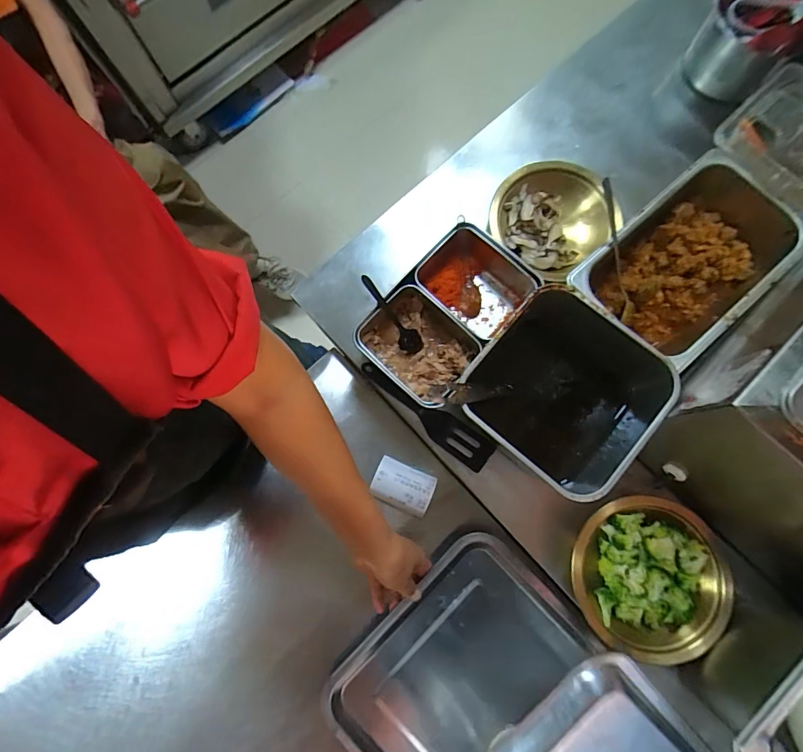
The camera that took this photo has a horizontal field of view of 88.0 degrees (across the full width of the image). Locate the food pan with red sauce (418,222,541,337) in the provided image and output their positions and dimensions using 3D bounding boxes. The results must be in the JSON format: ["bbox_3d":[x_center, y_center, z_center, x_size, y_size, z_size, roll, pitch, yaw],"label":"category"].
[{"bbox_3d":[0.093,-0.119,0.552,0.130,0.059,0.114,43,83,9],"label":"food pan with red sauce"}]

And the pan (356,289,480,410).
[{"bbox_3d":[0.021,-0.037,0.532,0.135,0.053,0.109,40,83,8],"label":"pan"}]

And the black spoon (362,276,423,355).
[{"bbox_3d":[-0.012,-0.076,0.526,0.030,0.017,0.117,-40,109,-6],"label":"black spoon"}]

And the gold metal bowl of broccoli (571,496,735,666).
[{"bbox_3d":[0.286,0.231,0.478,0.154,0.055,0.175,19,80,5],"label":"gold metal bowl of broccoli"}]

